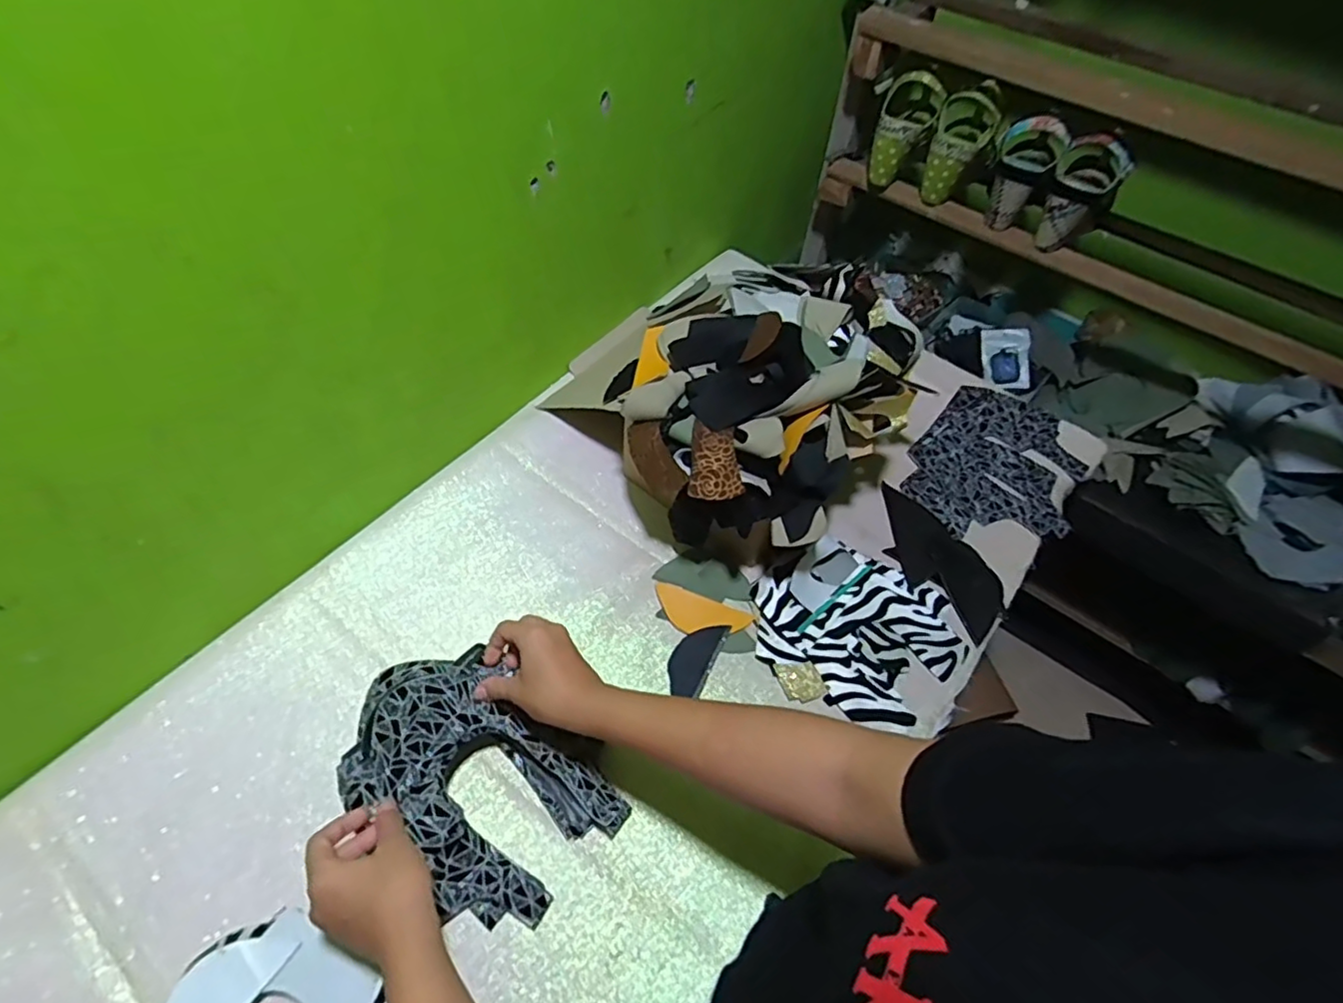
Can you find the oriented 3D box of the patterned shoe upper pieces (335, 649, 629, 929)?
[{"bbox_3d":[-0.167,0.232,0.533,0.149,0.065,0.224,-42,93,-22],"label":"patterned shoe upper pieces"}]

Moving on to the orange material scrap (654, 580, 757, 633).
[{"bbox_3d":[0.031,0.119,0.662,0.105,0.006,0.043,17,56,8],"label":"orange material scrap"}]

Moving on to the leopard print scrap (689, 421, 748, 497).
[{"bbox_3d":[0.043,-0.039,0.591,0.048,0.007,0.084,3,60,6],"label":"leopard print scrap"}]

